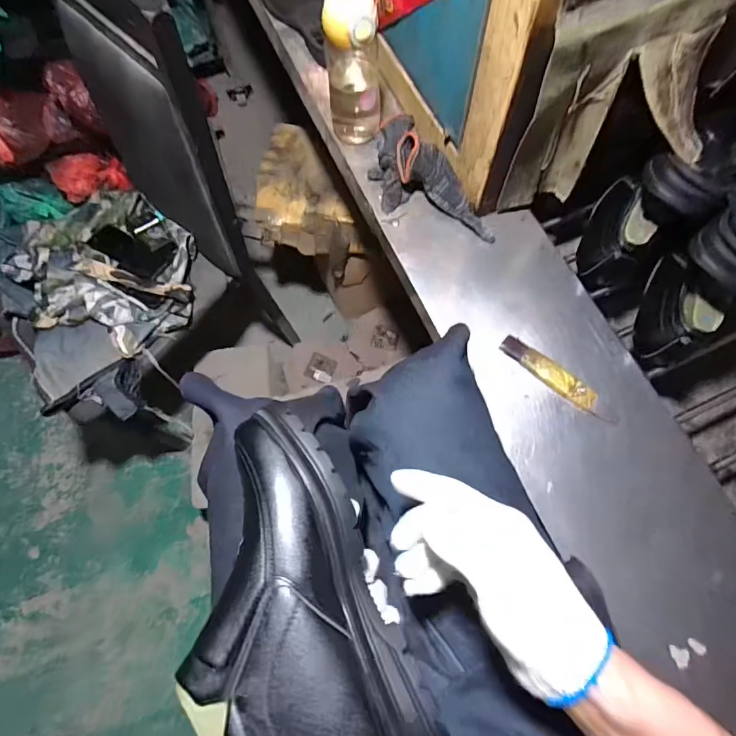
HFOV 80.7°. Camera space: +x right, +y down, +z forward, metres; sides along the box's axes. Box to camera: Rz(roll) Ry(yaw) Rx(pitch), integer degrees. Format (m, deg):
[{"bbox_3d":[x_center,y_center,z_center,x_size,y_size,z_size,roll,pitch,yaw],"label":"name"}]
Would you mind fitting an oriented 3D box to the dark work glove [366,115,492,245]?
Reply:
[{"bbox_3d":[0.072,-0.269,0.622,0.105,0.061,0.247,-28,72,-8],"label":"dark work glove"}]

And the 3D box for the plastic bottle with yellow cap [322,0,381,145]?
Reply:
[{"bbox_3d":[-0.020,-0.408,0.605,0.070,0.196,0.075,-4,71,1],"label":"plastic bottle with yellow cap"}]

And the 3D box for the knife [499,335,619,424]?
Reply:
[{"bbox_3d":[0.241,0.015,0.546,0.162,0.021,0.030,39,77,14],"label":"knife"}]

